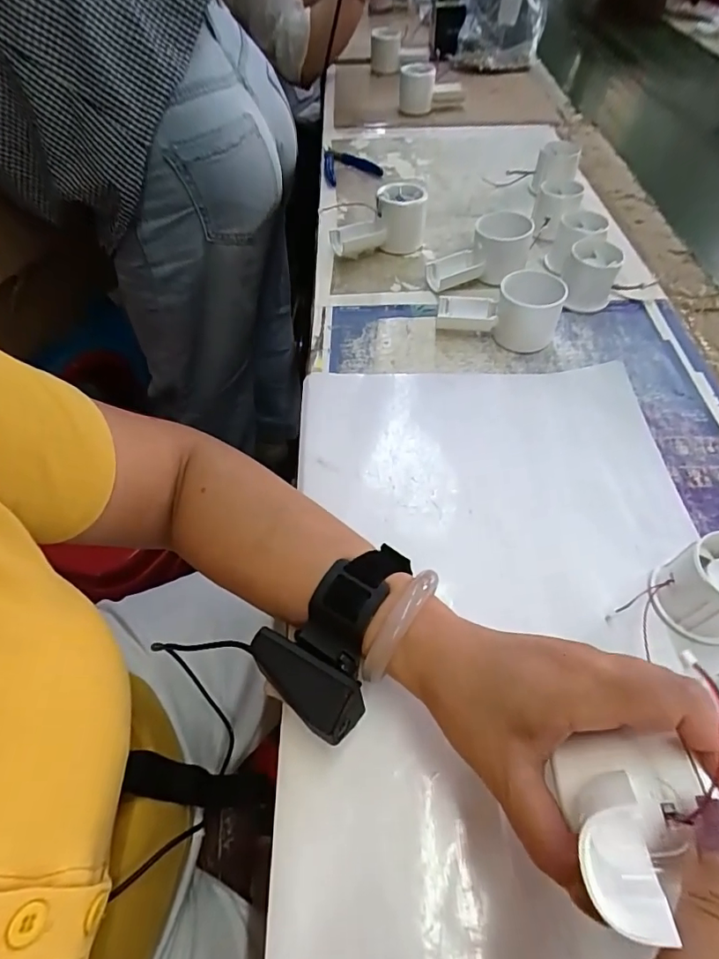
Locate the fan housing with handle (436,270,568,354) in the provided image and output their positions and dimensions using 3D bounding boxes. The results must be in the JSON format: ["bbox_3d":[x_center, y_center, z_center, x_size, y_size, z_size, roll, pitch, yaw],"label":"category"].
[{"bbox_3d":[0.135,-0.168,0.477,0.114,0.055,0.058,20,57,15],"label":"fan housing with handle"}]

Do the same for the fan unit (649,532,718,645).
[{"bbox_3d":[0.221,0.068,0.304,0.058,0.049,0.052,-21,56,-14],"label":"fan unit"}]

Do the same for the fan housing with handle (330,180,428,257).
[{"bbox_3d":[0.025,-0.292,0.567,0.107,0.064,0.057,-28,58,-19],"label":"fan housing with handle"}]

